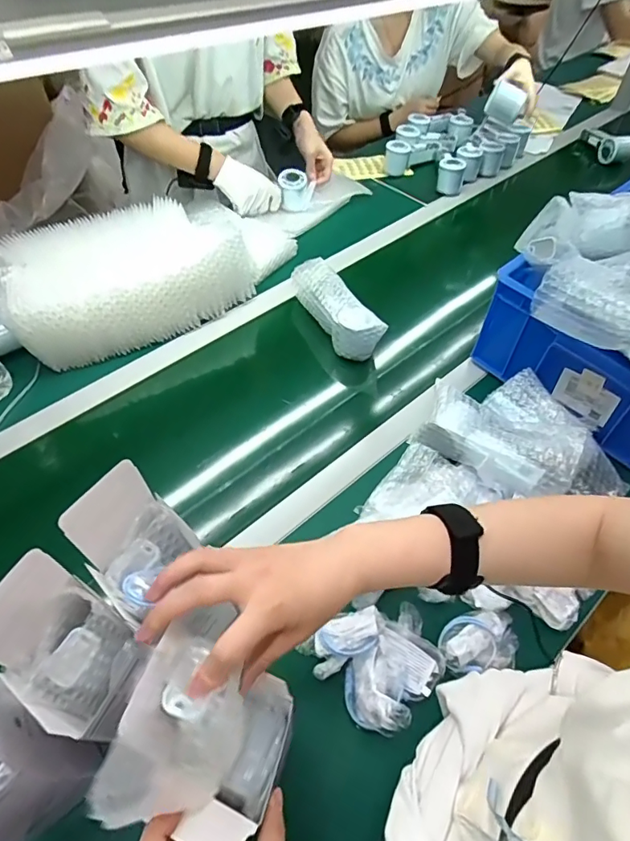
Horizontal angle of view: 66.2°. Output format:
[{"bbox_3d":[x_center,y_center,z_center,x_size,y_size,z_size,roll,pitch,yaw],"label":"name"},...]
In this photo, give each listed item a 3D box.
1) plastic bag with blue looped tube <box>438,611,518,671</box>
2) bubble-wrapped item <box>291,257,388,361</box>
[{"bbox_3d":[0.175,0.237,0.521,0.085,0.013,0.056,-1,54,-3],"label":"plastic bag with blue looped tube"},{"bbox_3d":[0.033,-0.188,0.795,0.061,0.064,0.213,-22,58,-17],"label":"bubble-wrapped item"}]

